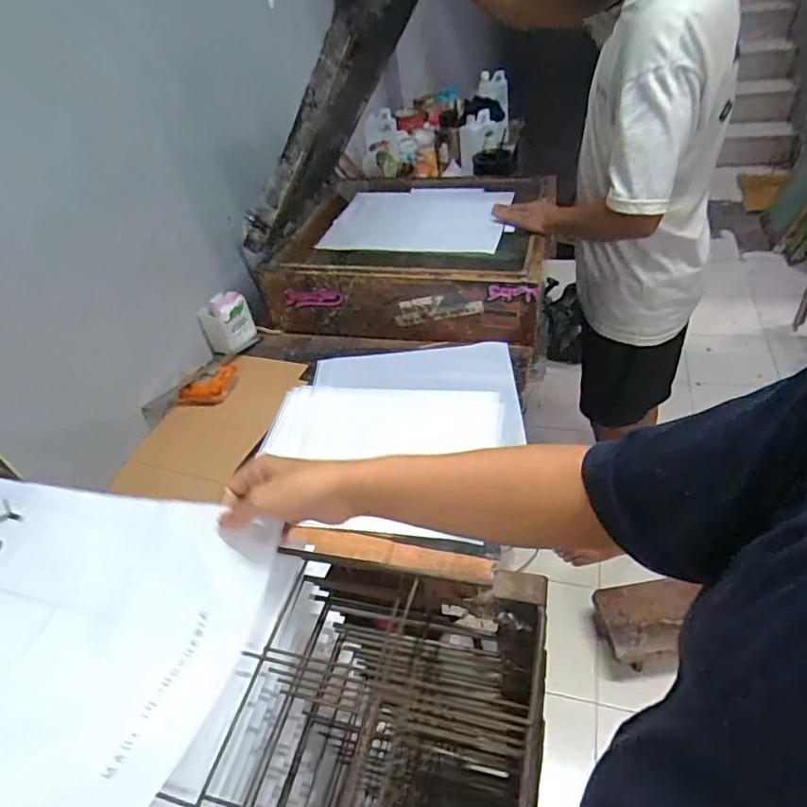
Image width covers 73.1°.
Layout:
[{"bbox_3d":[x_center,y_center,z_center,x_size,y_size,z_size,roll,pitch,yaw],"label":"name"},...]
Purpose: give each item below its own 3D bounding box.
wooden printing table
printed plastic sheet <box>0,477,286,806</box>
[{"bbox_3d":[0.036,-0.350,1.272,0.594,0.170,0.473,3,44,16],"label":"wooden printing table"},{"bbox_3d":[-0.327,0.193,0.442,0.375,0.050,0.289,9,45,15],"label":"printed plastic sheet"}]

